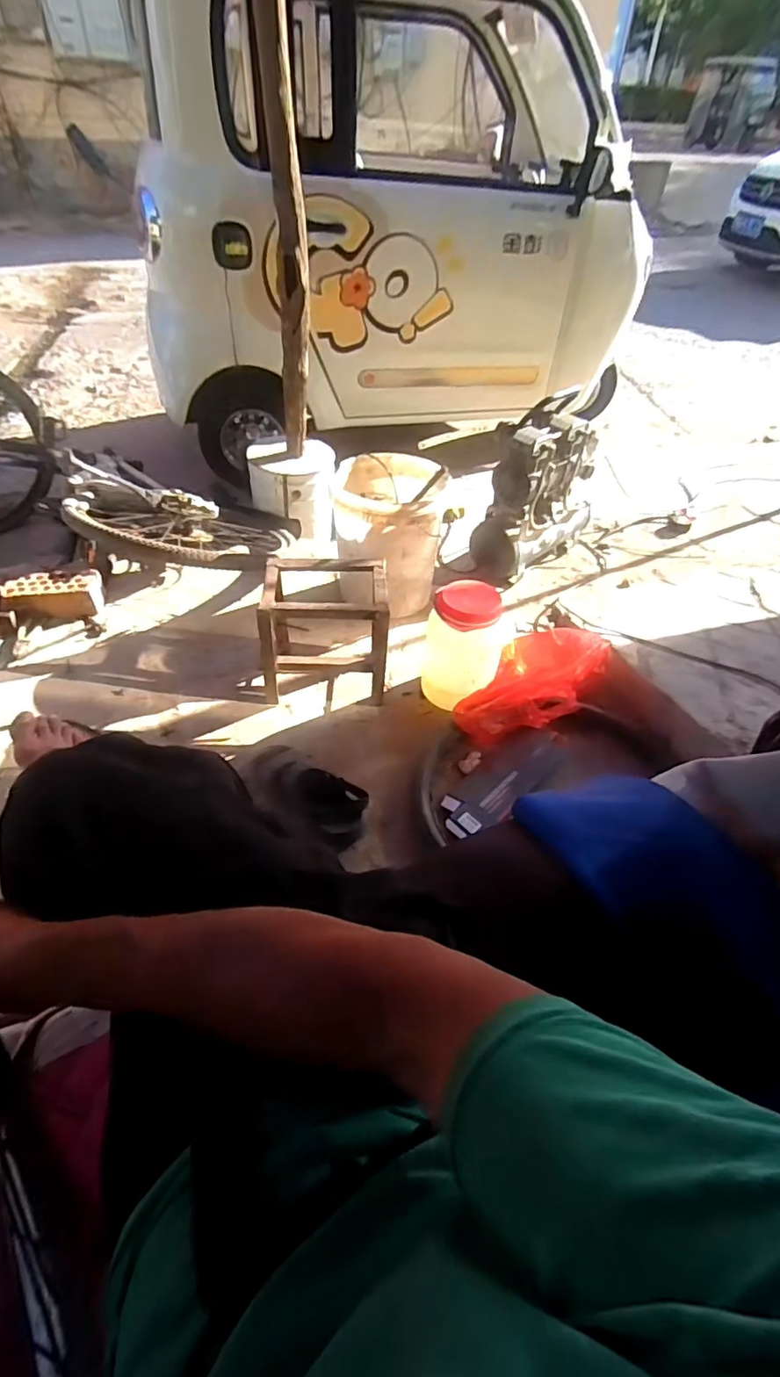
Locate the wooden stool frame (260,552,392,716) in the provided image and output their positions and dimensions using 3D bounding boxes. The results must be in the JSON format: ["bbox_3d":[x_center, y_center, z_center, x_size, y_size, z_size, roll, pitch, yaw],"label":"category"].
[{"bbox_3d":[-0.138,-0.123,1.279,0.279,0.268,0.212,5,45,3],"label":"wooden stool frame"}]

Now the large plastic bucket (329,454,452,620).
[{"bbox_3d":[-0.004,-0.401,1.521,0.275,0.341,0.284,11,46,8],"label":"large plastic bucket"}]

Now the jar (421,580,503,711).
[{"bbox_3d":[0.161,-0.083,1.232,0.164,0.269,0.149,12,46,9],"label":"jar"}]

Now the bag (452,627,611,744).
[{"bbox_3d":[0.326,-0.009,1.268,0.410,0.151,0.176,-32,50,-15],"label":"bag"}]

